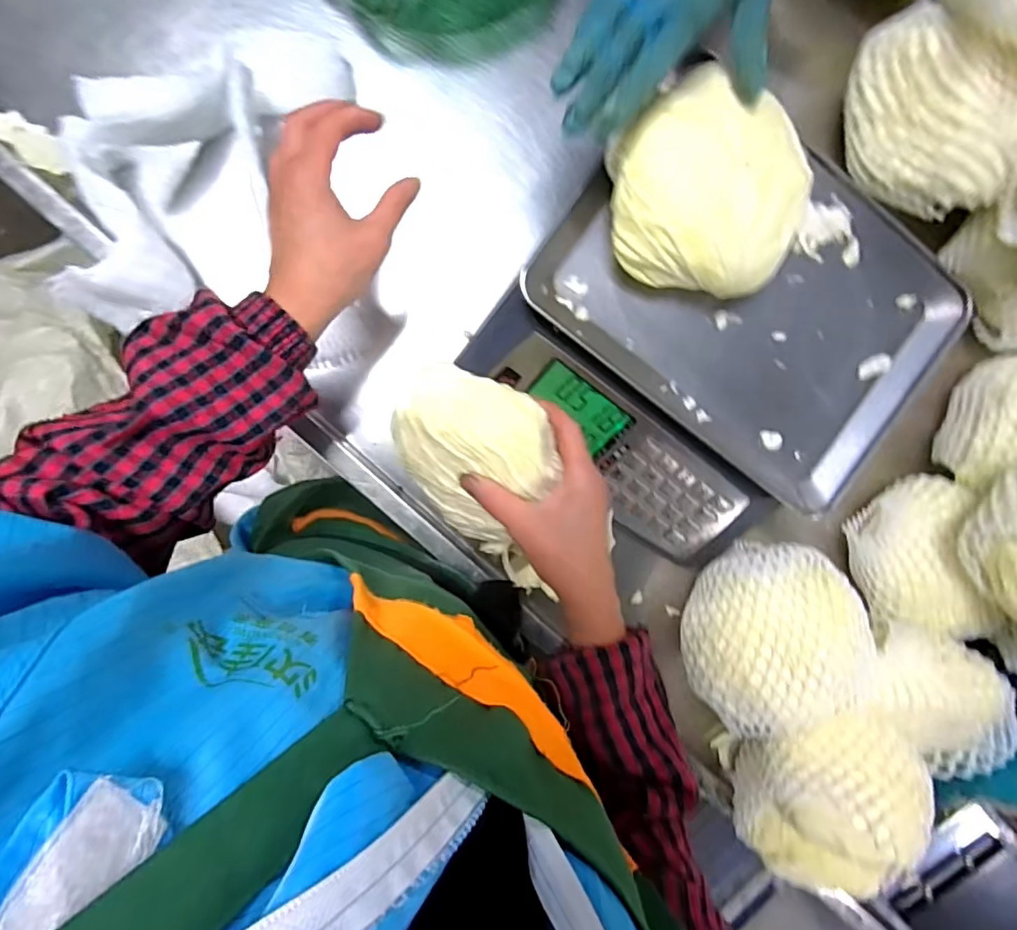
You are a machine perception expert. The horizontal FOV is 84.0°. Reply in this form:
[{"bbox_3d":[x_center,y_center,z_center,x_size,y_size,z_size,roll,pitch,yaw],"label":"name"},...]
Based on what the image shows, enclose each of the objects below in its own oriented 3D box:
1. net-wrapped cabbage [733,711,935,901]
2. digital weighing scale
[{"bbox_3d":[0.298,0.312,0.526,0.134,0.114,0.164,7,96,-7],"label":"net-wrapped cabbage"},{"bbox_3d":[0.169,-0.104,0.496,0.322,0.099,0.327,37,91,-9],"label":"digital weighing scale"}]

